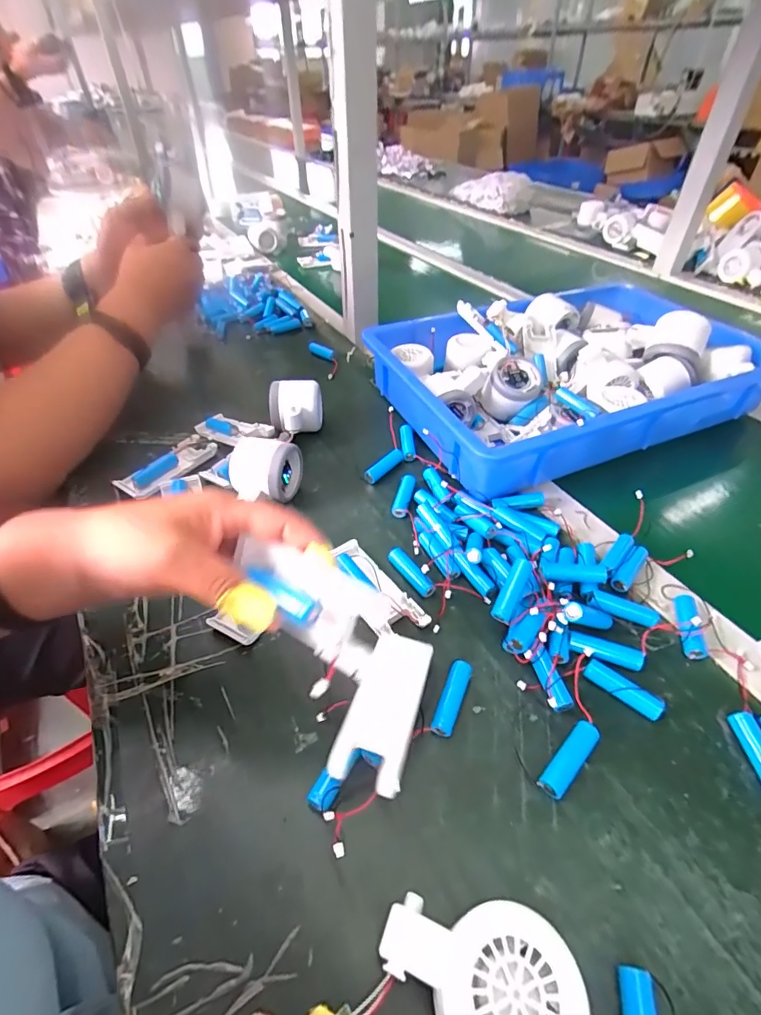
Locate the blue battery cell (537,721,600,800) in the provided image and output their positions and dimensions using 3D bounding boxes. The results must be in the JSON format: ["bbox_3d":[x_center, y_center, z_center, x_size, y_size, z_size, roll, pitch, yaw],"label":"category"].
[{"bbox_3d":[0.119,0.157,0.291,0.052,0.014,0.015,-35,54,-29],"label":"blue battery cell"}]

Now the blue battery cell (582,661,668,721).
[{"bbox_3d":[0.167,0.127,0.319,0.052,0.014,0.013,31,53,28],"label":"blue battery cell"}]

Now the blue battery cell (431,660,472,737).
[{"bbox_3d":[0.050,0.131,0.320,0.014,0.015,0.051,17,48,17],"label":"blue battery cell"}]

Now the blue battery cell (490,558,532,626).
[{"bbox_3d":[0.101,0.062,0.353,0.014,0.016,0.051,24,69,23],"label":"blue battery cell"}]

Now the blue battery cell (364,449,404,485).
[{"bbox_3d":[0.005,-0.045,0.500,0.011,0.012,0.053,34,55,30],"label":"blue battery cell"}]

